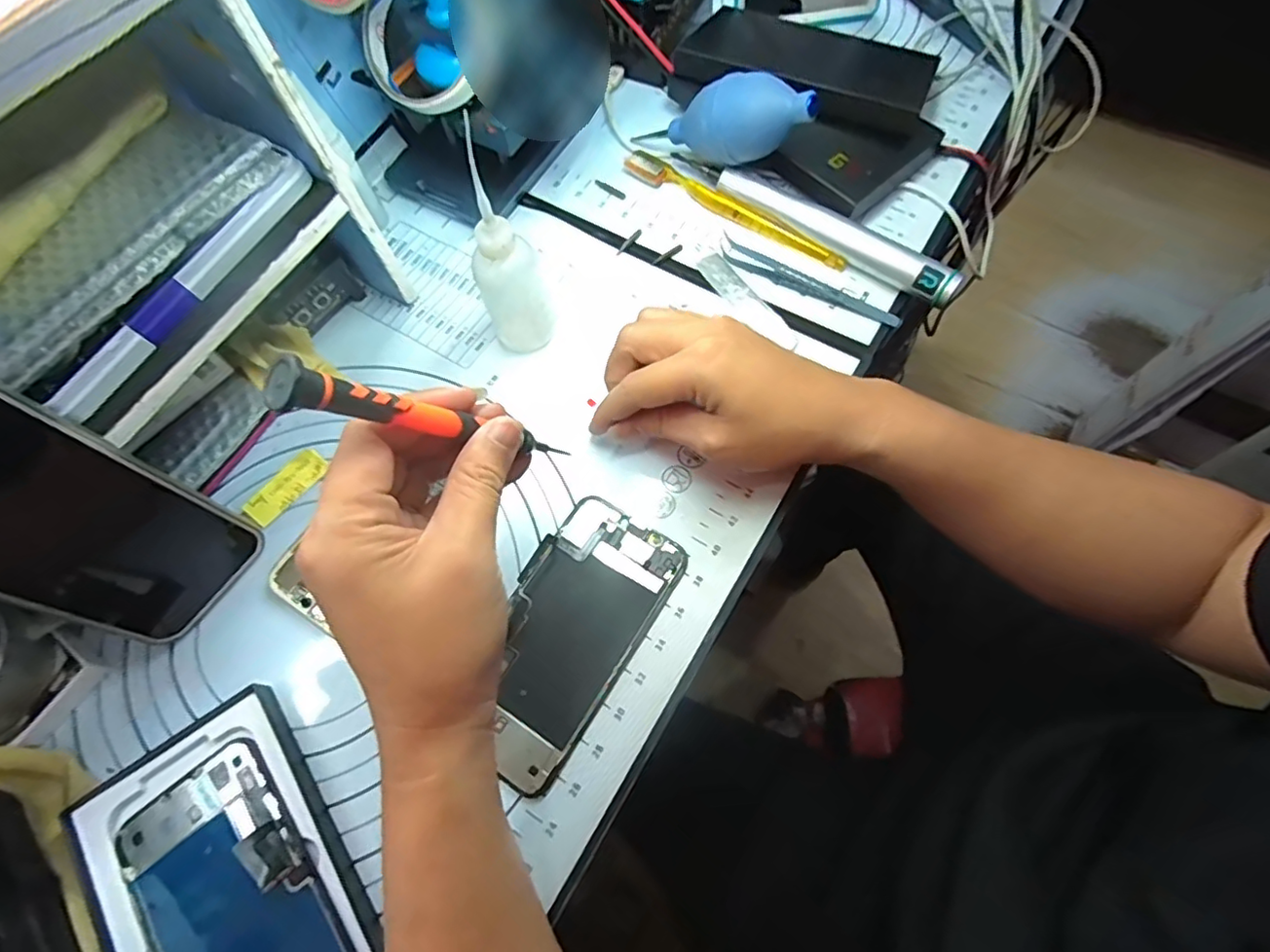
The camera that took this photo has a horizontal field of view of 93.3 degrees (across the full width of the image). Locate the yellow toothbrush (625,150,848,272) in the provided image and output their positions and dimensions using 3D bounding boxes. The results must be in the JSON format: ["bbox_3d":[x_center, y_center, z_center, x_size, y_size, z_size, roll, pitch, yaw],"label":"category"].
[{"bbox_3d":[0.067,-0.184,0.414,0.171,0.014,0.015,34,73,14],"label":"yellow toothbrush"}]

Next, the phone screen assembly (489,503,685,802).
[{"bbox_3d":[-0.037,0.081,0.316,0.072,0.005,0.140,30,72,13],"label":"phone screen assembly"}]

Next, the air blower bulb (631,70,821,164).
[{"bbox_3d":[0.052,-0.231,0.393,0.136,0.043,0.042,16,66,38],"label":"air blower bulb"}]

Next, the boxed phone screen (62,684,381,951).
[{"bbox_3d":[-0.180,0.191,0.262,0.097,0.025,0.168,-36,71,-12],"label":"boxed phone screen"}]

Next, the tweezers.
[{"bbox_3d":[0.112,-0.126,0.389,0.125,0.015,0.010,27,71,12],"label":"tweezers"}]

